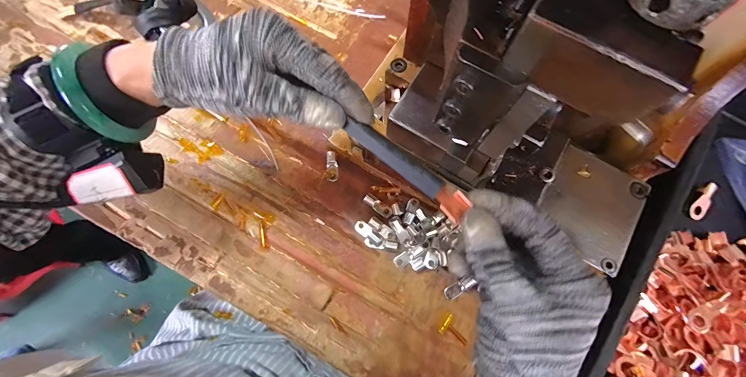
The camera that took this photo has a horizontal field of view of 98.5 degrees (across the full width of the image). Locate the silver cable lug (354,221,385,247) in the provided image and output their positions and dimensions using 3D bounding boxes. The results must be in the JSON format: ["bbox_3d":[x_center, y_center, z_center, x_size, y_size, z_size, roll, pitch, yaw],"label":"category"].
[{"bbox_3d":[-0.004,0.047,0.330,0.035,0.006,0.012,38,77,9],"label":"silver cable lug"}]

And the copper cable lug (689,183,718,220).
[{"bbox_3d":[0.345,0.014,0.334,0.018,0.010,0.041,39,77,9],"label":"copper cable lug"}]

